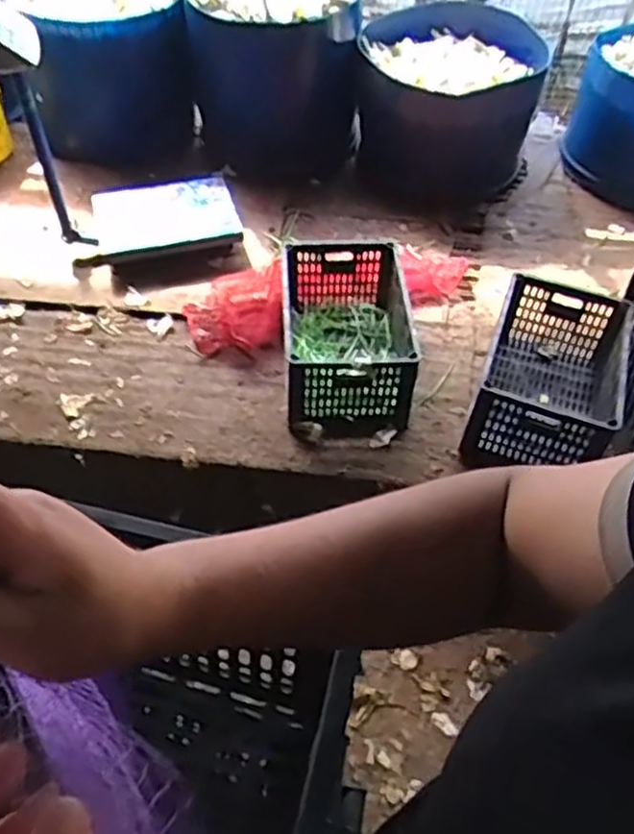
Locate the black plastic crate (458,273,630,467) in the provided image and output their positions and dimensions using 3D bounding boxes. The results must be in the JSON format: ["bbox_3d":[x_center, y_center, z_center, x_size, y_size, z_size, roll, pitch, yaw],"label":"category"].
[{"bbox_3d":[0.545,-0.089,1.705,0.302,0.281,0.443,18,52,14],"label":"black plastic crate"}]

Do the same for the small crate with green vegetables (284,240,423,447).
[{"bbox_3d":[0.075,-0.211,1.810,0.305,0.205,0.495,-1,50,-2],"label":"small crate with green vegetables"}]

